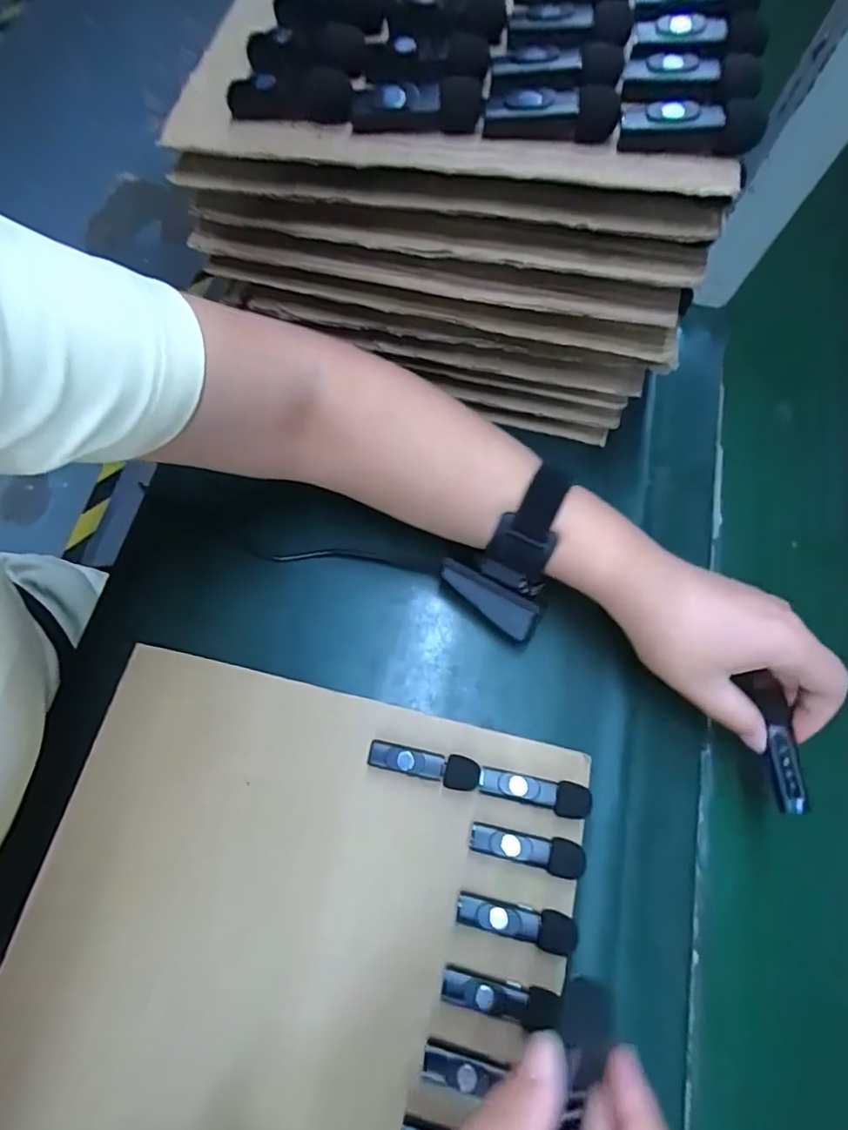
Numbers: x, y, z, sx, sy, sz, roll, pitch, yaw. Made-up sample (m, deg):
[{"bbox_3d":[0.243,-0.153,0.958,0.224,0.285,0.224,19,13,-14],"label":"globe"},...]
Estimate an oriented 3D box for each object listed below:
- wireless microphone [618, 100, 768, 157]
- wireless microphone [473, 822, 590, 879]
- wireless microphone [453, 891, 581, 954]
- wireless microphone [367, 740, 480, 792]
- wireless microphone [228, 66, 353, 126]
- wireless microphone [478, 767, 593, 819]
[{"bbox_3d":[0.124,-0.205,0.254,0.061,0.021,0.014,10,71,1],"label":"wireless microphone"},{"bbox_3d":[0.059,0.163,0.315,0.063,0.019,0.019,16,71,1],"label":"wireless microphone"},{"bbox_3d":[0.051,0.197,0.301,0.064,0.019,0.018,12,71,-1],"label":"wireless microphone"},{"bbox_3d":[0.000,0.121,0.327,0.066,0.019,0.018,13,71,-1],"label":"wireless microphone"},{"bbox_3d":[-0.070,-0.240,0.279,0.070,0.015,0.019,12,71,15],"label":"wireless microphone"},{"bbox_3d":[0.065,0.135,0.323,0.064,0.017,0.018,13,71,-1],"label":"wireless microphone"}]

